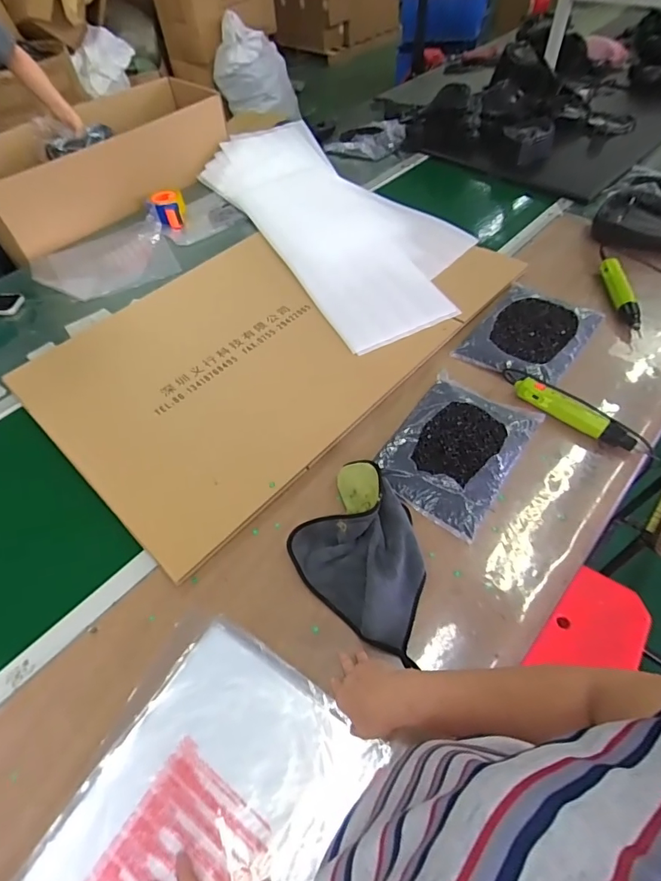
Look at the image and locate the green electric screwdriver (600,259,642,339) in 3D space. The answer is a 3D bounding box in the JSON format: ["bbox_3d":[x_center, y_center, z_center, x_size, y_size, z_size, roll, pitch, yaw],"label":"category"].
[{"bbox_3d":[0.640,-0.328,0.977,0.042,0.034,0.240,-1,56,5],"label":"green electric screwdriver"}]

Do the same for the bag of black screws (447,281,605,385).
[{"bbox_3d":[0.424,-0.235,0.938,0.200,0.027,0.261,36,65,25],"label":"bag of black screws"}]

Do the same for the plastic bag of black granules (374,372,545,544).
[{"bbox_3d":[0.226,0.009,0.809,0.209,0.034,0.288,30,63,23],"label":"plastic bag of black granules"}]

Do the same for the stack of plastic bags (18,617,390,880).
[{"bbox_3d":[-0.160,0.474,0.515,0.299,0.018,0.422,26,62,21],"label":"stack of plastic bags"}]

